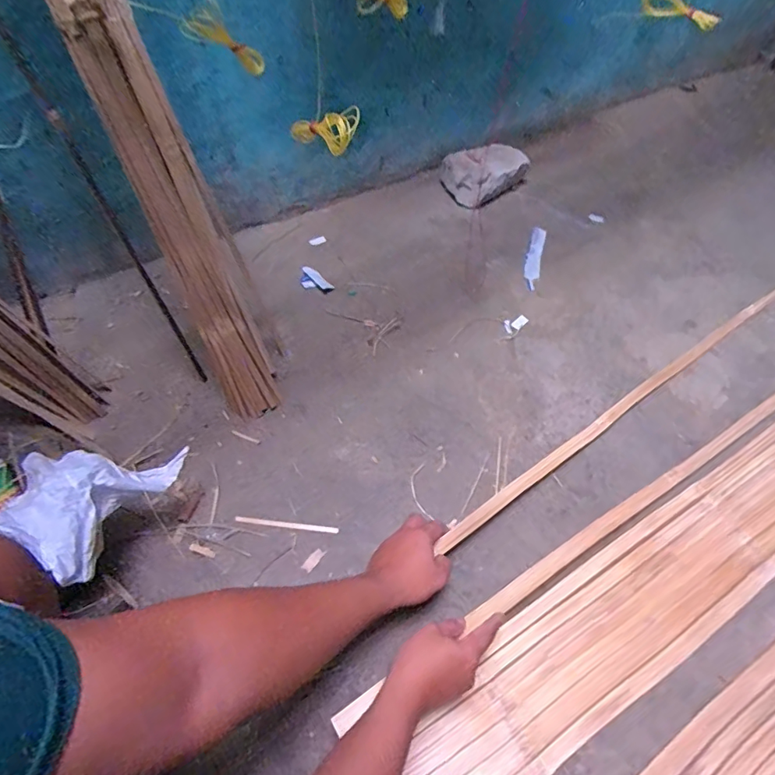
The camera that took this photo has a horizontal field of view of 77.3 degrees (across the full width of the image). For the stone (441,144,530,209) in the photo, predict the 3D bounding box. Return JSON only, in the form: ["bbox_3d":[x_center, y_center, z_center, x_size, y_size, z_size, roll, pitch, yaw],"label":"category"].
[{"bbox_3d":[0.240,-0.507,1.165,0.209,0.108,0.115,0,54,-1],"label":"stone"}]

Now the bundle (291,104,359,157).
[{"bbox_3d":[-0.054,-0.226,0.427,0.021,0.032,0.093,-39,43,-23],"label":"bundle"}]

